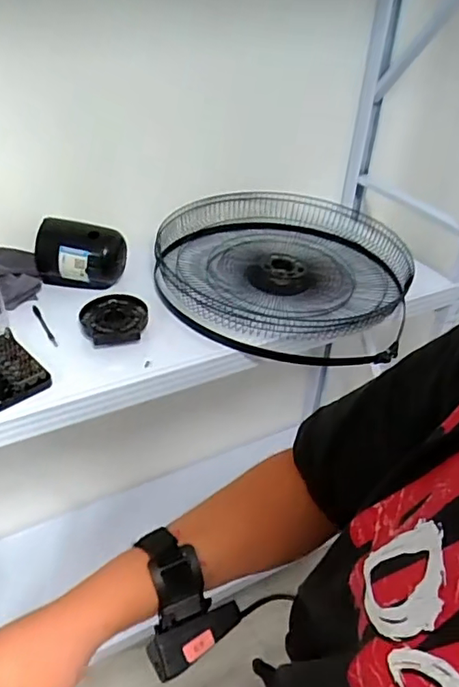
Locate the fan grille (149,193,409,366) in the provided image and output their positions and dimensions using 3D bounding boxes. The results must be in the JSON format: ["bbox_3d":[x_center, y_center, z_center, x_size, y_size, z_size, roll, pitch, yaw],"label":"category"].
[{"bbox_3d":[0.110,-0.149,1.066,0.496,0.101,0.500,-1,37,-7],"label":"fan grille"}]

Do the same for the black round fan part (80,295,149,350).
[{"bbox_3d":[-0.196,-0.041,0.919,0.109,0.029,0.110,3,37,-2],"label":"black round fan part"}]

